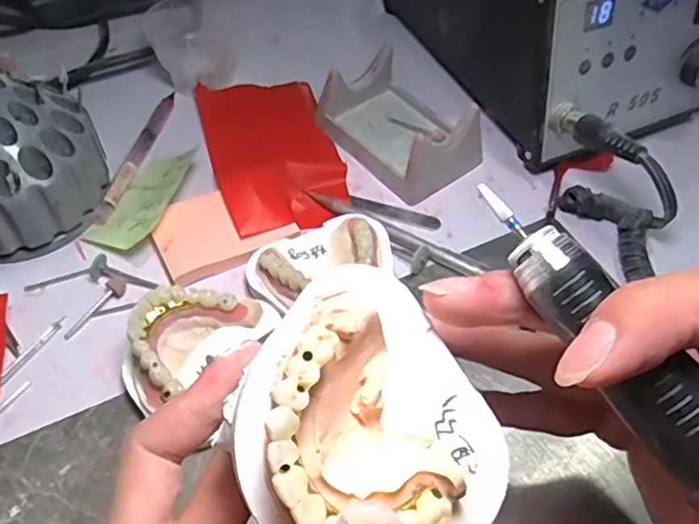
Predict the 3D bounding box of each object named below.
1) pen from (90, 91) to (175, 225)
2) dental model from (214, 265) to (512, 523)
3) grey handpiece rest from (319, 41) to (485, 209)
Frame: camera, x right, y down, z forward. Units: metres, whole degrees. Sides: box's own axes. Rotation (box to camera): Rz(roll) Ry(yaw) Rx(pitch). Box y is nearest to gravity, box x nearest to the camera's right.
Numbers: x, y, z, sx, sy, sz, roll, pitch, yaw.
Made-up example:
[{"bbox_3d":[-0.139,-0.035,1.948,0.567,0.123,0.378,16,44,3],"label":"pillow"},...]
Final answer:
[{"bbox_3d":[-0.135,-0.074,0.387,0.010,0.006,0.121,10,54,4],"label":"pen"},{"bbox_3d":[0.006,0.046,0.155,0.074,0.030,0.074,10,68,-26],"label":"dental model"},{"bbox_3d":[0.034,-0.091,0.389,0.068,0.037,0.098,-36,63,-25],"label":"grey handpiece rest"}]

